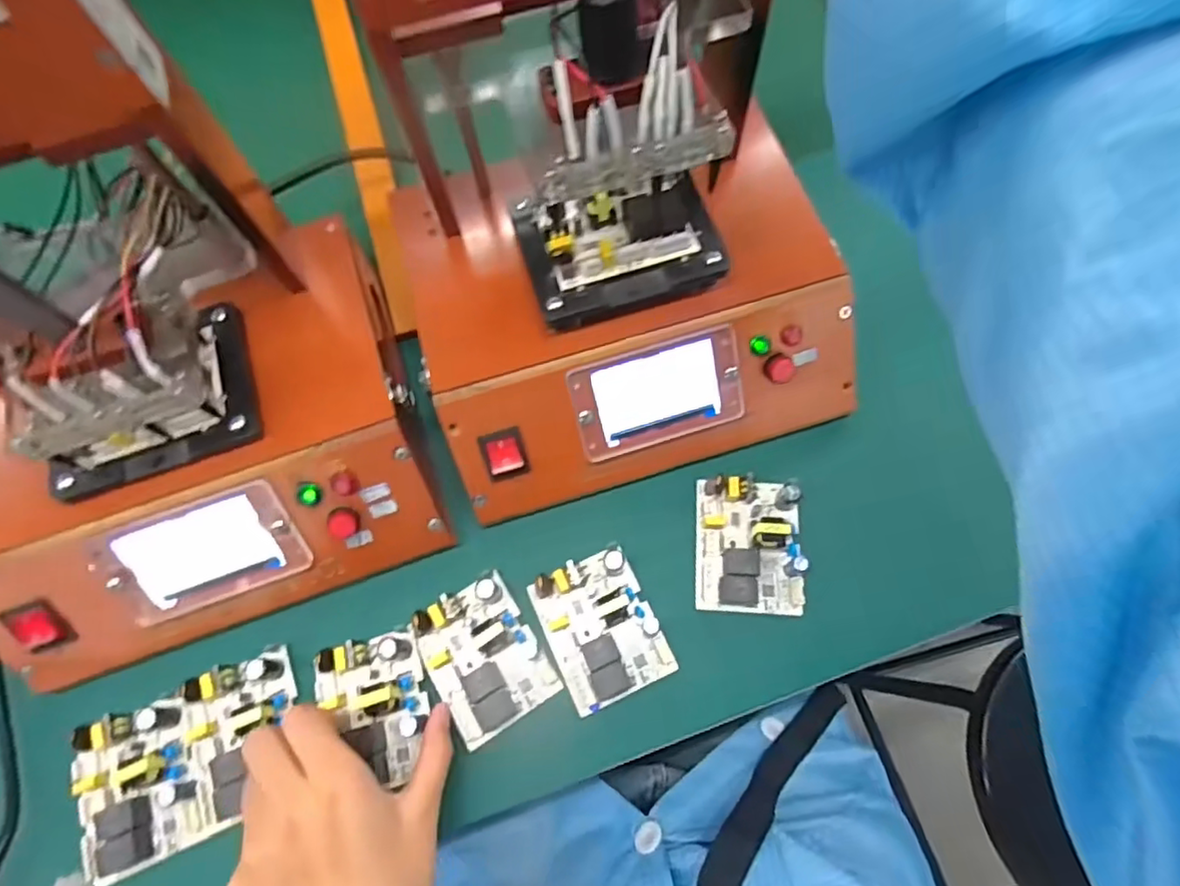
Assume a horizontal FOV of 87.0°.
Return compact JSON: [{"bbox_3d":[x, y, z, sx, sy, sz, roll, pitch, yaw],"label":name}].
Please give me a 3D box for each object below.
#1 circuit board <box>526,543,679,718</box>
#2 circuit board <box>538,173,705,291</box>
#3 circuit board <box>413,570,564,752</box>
[{"bbox_3d":[0.006,0.105,0.359,0.062,0.023,0.078,-24,68,-7],"label":"circuit board"},{"bbox_3d":[0.014,-0.124,0.343,0.080,0.027,0.055,-16,68,-3],"label":"circuit board"},{"bbox_3d":[-0.062,0.121,0.357,0.060,0.024,0.080,-31,69,-10],"label":"circuit board"}]

